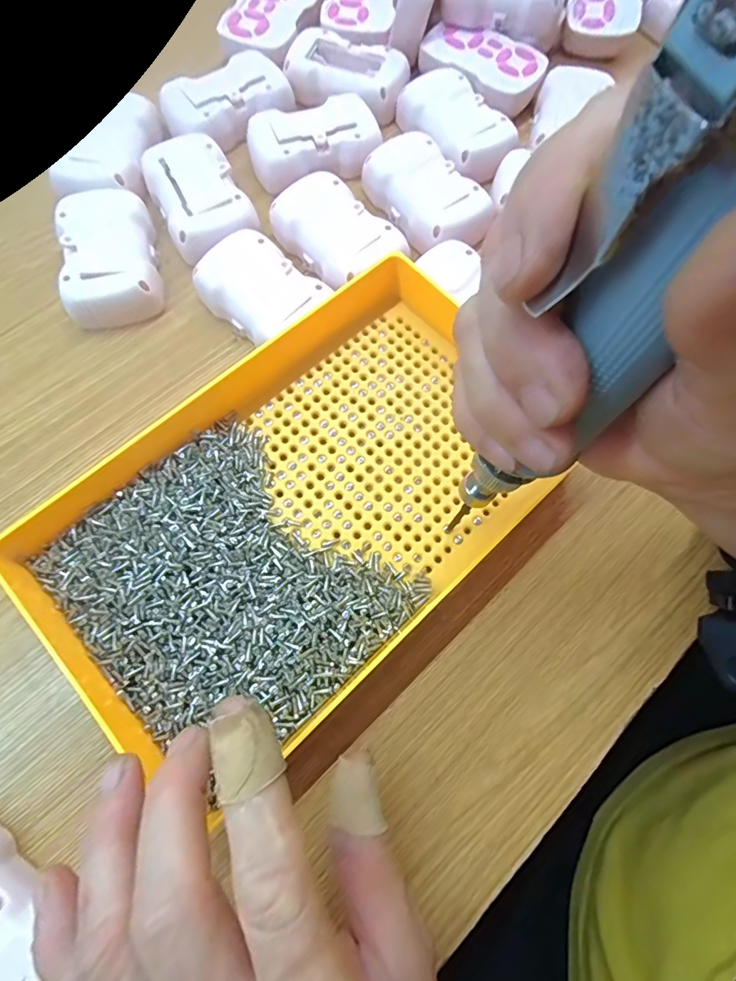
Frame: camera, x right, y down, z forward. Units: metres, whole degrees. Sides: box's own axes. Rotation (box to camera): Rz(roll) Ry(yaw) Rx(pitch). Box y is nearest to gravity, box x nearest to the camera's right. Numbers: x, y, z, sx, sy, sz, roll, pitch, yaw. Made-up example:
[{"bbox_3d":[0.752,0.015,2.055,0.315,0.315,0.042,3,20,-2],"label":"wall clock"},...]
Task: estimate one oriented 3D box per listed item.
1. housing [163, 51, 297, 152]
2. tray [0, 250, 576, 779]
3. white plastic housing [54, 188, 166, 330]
[{"bbox_3d":[-0.098,-0.271,0.323,0.082,0.023,0.052,-37,77,-13],"label":"housing"},{"bbox_3d":[-0.028,0.001,0.233,0.247,0.030,0.160,-42,78,-14],"label":"tray"},{"bbox_3d":[-0.155,-0.141,0.283,0.051,0.024,0.086,-14,73,-7],"label":"white plastic housing"}]

